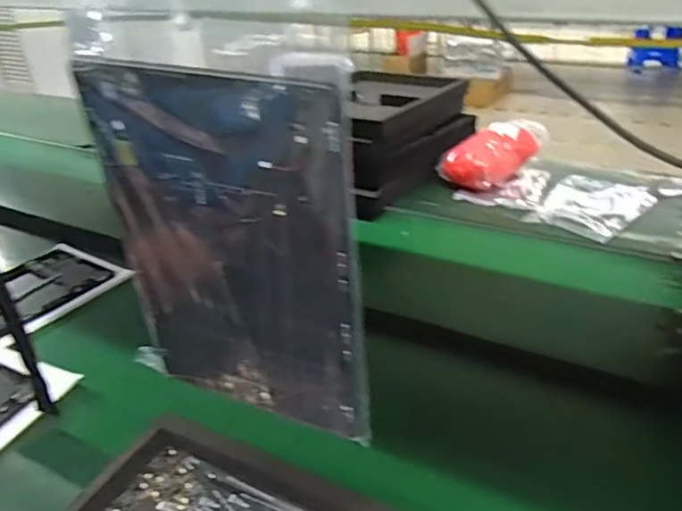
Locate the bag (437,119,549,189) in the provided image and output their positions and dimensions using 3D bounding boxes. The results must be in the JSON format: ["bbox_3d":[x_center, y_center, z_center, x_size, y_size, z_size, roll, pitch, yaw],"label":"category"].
[{"bbox_3d":[0.294,-0.197,1.146,0.206,0.101,0.114,-25,36,-35],"label":"bag"}]

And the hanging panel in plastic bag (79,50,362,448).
[{"bbox_3d":[-0.065,0.007,0.343,0.159,0.243,0.011,11,38,21],"label":"hanging panel in plastic bag"}]

